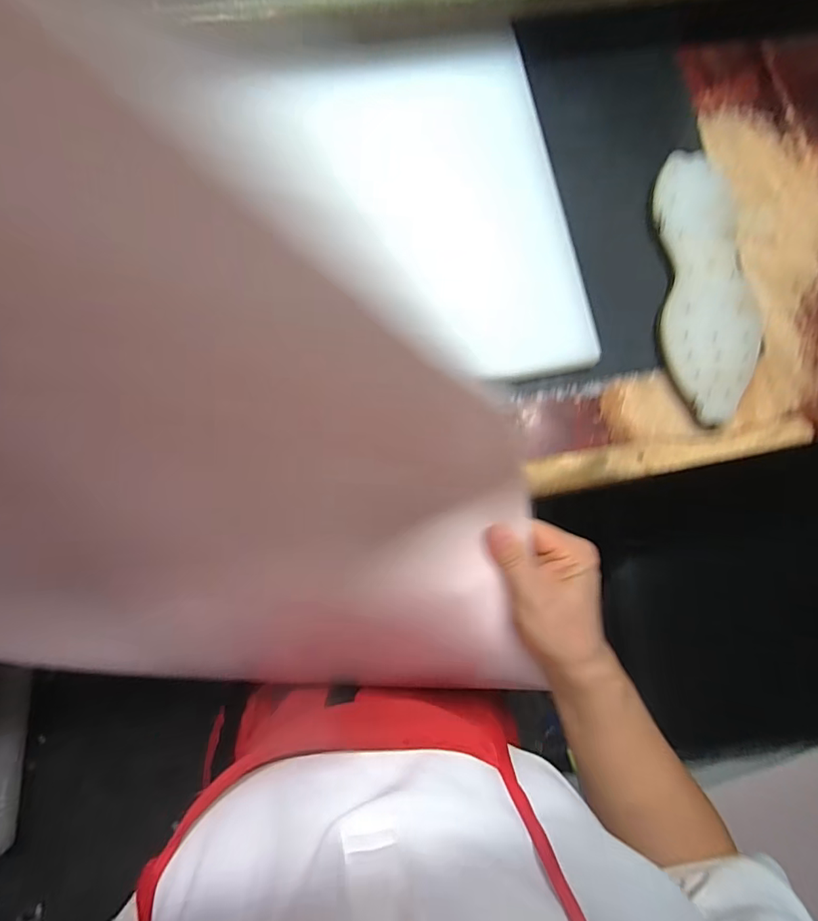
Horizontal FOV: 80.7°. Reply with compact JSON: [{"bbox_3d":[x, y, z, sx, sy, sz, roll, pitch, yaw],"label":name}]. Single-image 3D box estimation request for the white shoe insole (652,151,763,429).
[{"bbox_3d":[0.311,-0.179,0.504,0.100,0.041,0.285,1,80,0],"label":"white shoe insole"}]

